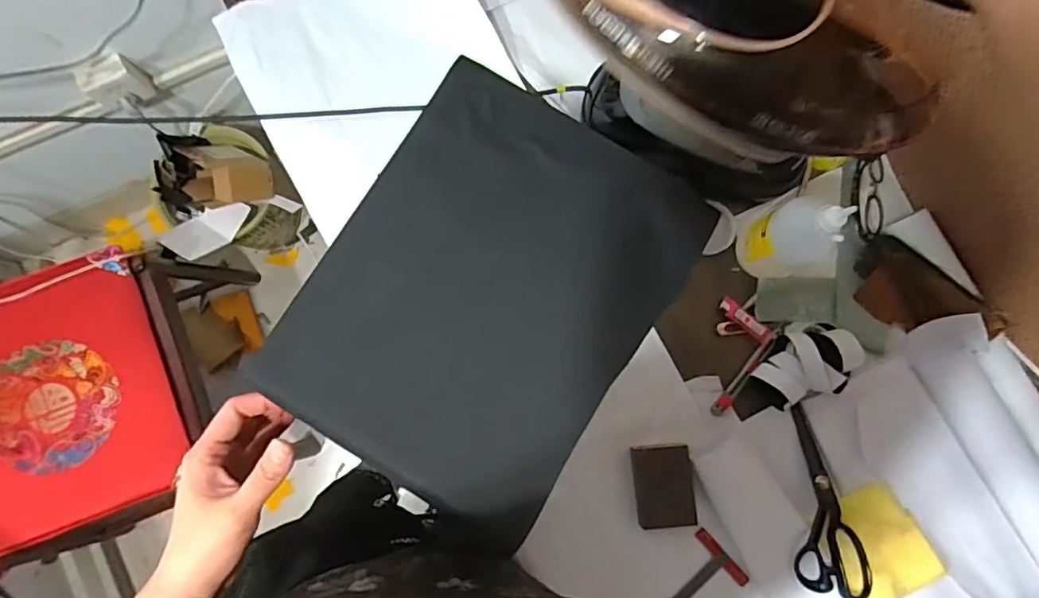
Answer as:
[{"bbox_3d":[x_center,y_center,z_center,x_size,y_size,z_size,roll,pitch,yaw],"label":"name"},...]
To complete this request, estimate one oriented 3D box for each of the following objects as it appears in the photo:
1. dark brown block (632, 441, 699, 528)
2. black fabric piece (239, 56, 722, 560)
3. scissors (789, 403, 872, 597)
[{"bbox_3d":[0.182,0.235,0.695,0.069,0.032,0.099,-3,81,-2],"label":"dark brown block"},{"bbox_3d":[-0.021,-0.003,0.371,0.208,0.023,0.265,33,84,1],"label":"black fabric piece"},{"bbox_3d":[0.362,0.255,0.681,0.079,0.017,0.227,-15,81,-4],"label":"scissors"}]

